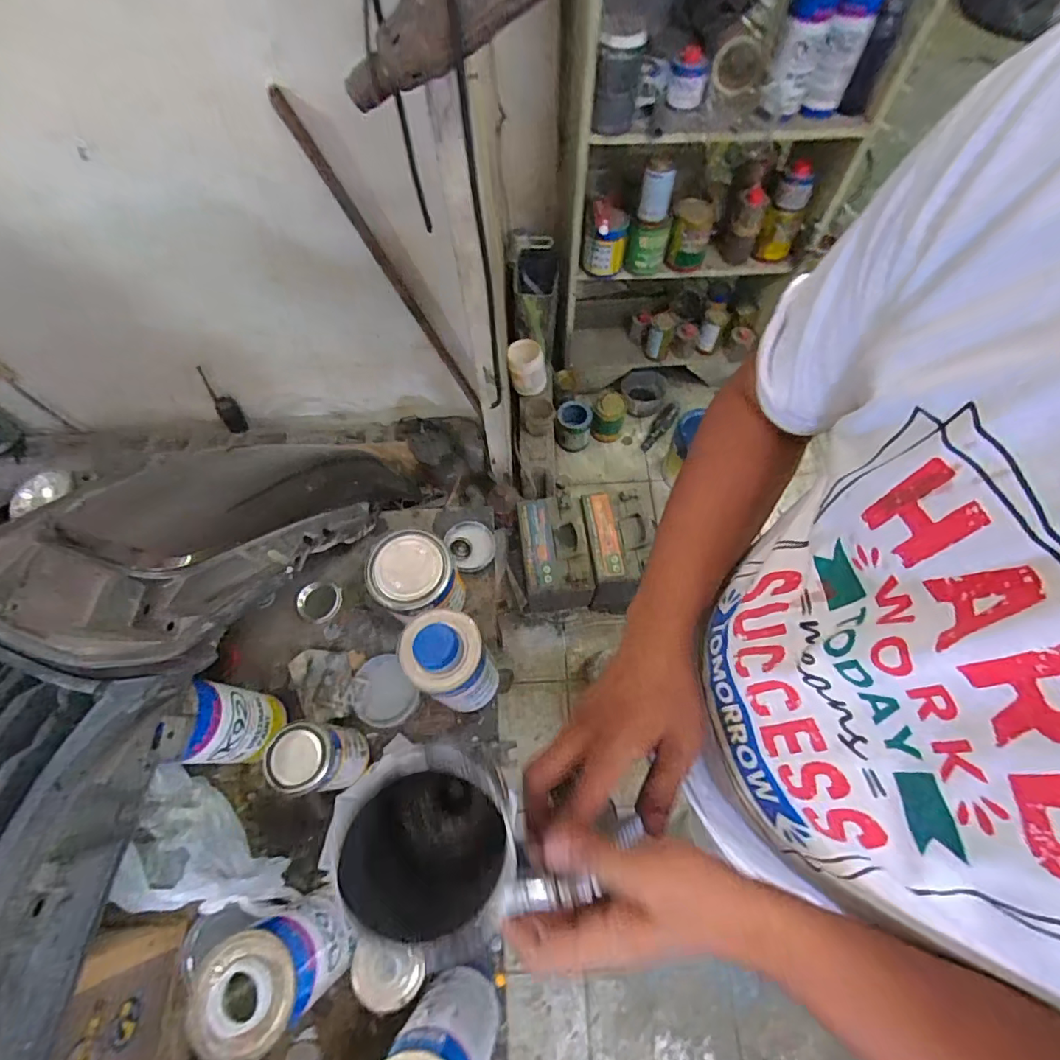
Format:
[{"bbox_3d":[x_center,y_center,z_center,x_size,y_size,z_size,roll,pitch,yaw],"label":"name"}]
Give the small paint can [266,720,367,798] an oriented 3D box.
[{"bbox_3d":[-0.236,0.263,0.583,0.068,0.146,0.067,-1,64,1],"label":"small paint can"}]

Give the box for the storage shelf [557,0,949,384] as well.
[{"bbox_3d":[0.432,-0.924,1.317,0.651,1.049,0.450,0,64,2],"label":"storage shelf"}]

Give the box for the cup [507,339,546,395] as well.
[{"bbox_3d":[-0.007,-0.455,1.446,0.104,0.135,0.081,-9,64,-2],"label":"cup"}]

